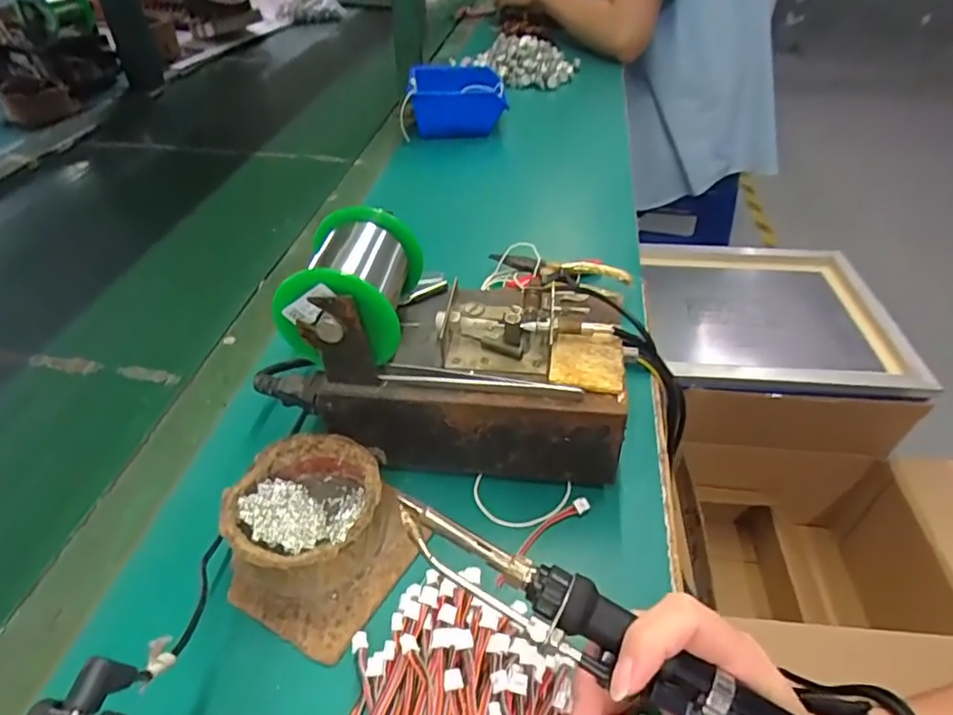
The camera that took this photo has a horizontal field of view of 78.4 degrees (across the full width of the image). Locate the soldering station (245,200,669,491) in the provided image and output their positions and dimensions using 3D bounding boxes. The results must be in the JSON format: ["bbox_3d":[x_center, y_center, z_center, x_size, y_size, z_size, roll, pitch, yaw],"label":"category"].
[{"bbox_3d":[-0.023,-0.007,0.375,0.227,0.140,0.122,3,41,3],"label":"soldering station"}]

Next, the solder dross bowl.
[{"bbox_3d":[-0.095,0.087,0.331,0.081,0.042,0.080,0,41,0],"label":"solder dross bowl"}]

